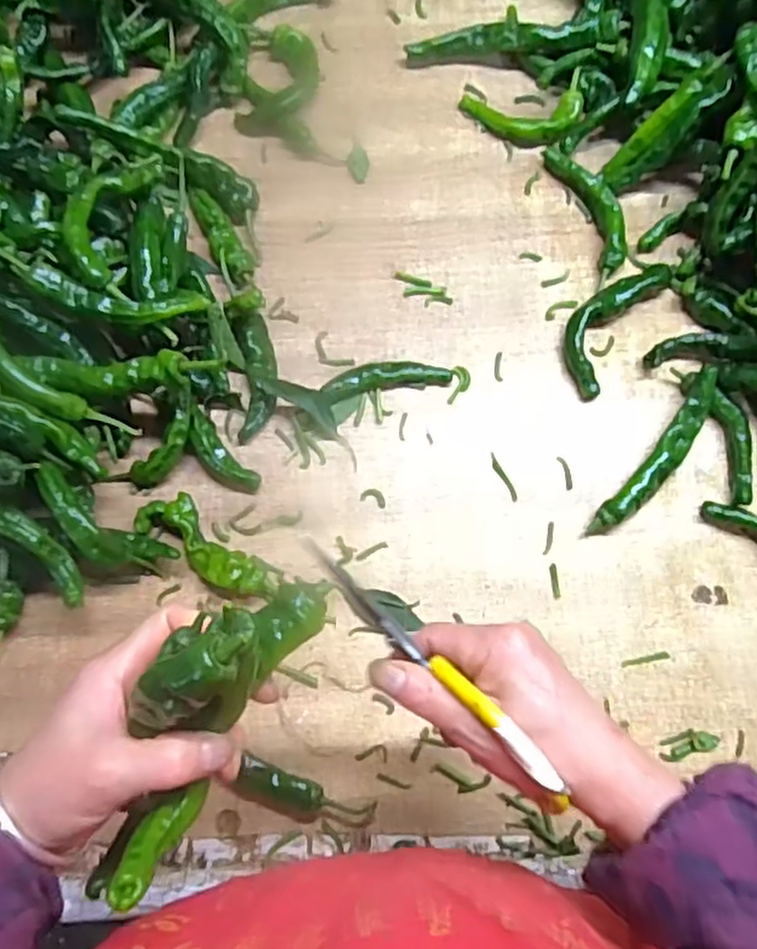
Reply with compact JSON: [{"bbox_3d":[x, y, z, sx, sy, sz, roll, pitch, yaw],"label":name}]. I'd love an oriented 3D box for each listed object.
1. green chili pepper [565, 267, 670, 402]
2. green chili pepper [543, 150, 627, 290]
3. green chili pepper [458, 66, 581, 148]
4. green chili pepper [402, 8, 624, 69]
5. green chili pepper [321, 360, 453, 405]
[{"bbox_3d":[0.182,-0.124,0.567,0.048,0.023,0.124,33,77,7],"label":"green chili pepper"},{"bbox_3d":[0.180,-0.222,0.596,0.037,0.022,0.128,-17,77,-5],"label":"green chili pepper"},{"bbox_3d":[0.127,-0.312,0.618,0.100,0.026,0.057,-7,76,-3],"label":"green chili pepper"},{"bbox_3d":[0.116,-0.381,0.624,0.179,0.017,0.028,0,75,11],"label":"green chili pepper"},{"bbox_3d":[0.007,-0.077,0.557,0.098,0.016,0.027,-10,76,-4],"label":"green chili pepper"}]

